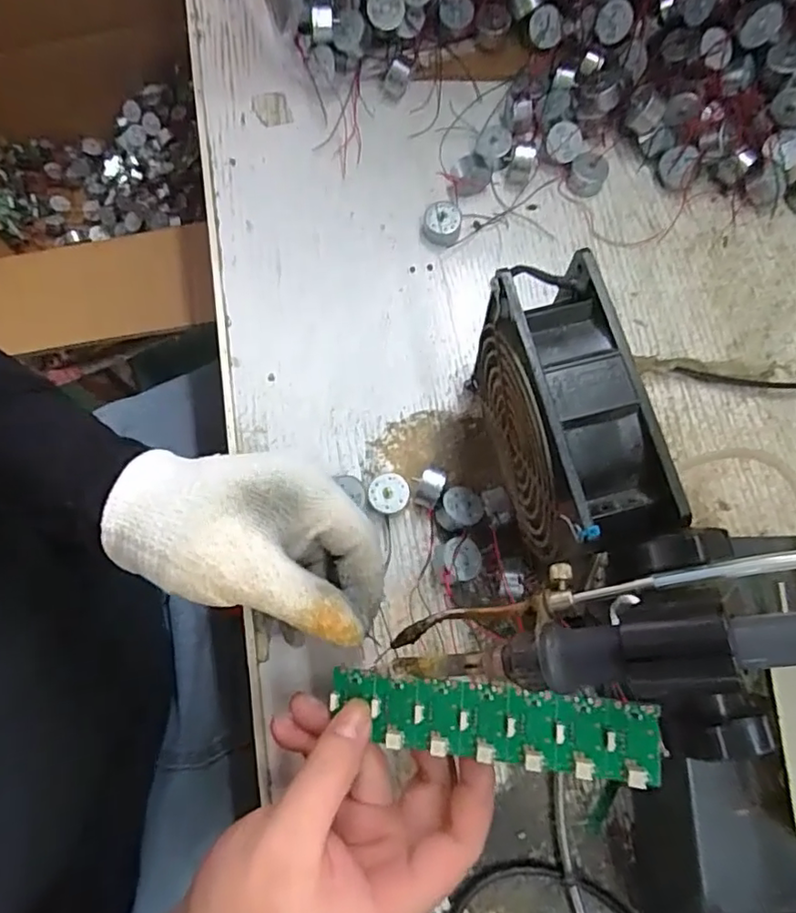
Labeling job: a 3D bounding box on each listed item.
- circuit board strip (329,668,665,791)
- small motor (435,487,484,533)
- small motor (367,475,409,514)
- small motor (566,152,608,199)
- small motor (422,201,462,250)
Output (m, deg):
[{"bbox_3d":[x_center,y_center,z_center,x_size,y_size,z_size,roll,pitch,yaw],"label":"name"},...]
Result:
[{"bbox_3d":[0.037,0.113,0.245,0.136,0.005,0.031,3,75,15],"label":"circuit board strip"},{"bbox_3d":[0.035,0.031,0.323,0.022,0.020,0.026,35,79,9],"label":"small motor"},{"bbox_3d":[-0.005,0.022,0.328,0.022,0.013,0.022,-8,75,-1],"label":"small motor"},{"bbox_3d":[0.125,-0.186,0.380,0.023,0.014,0.026,23,77,7],"label":"small motor"},{"bbox_3d":[0.028,-0.148,0.368,0.025,0.012,0.027,0,75,1],"label":"small motor"}]

